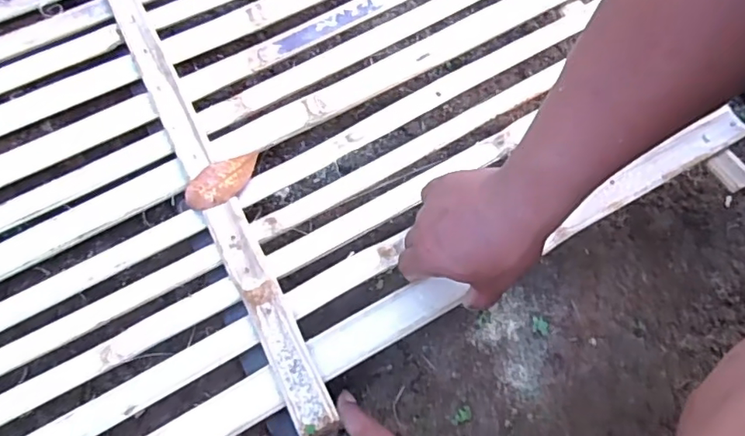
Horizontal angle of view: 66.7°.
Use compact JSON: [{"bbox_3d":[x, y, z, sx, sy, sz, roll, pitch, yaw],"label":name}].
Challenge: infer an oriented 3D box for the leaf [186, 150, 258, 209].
[{"bbox_3d":[-0.139,-0.035,0.528,0.076,0.009,0.040,-42,77,-16],"label":"leaf"}]

